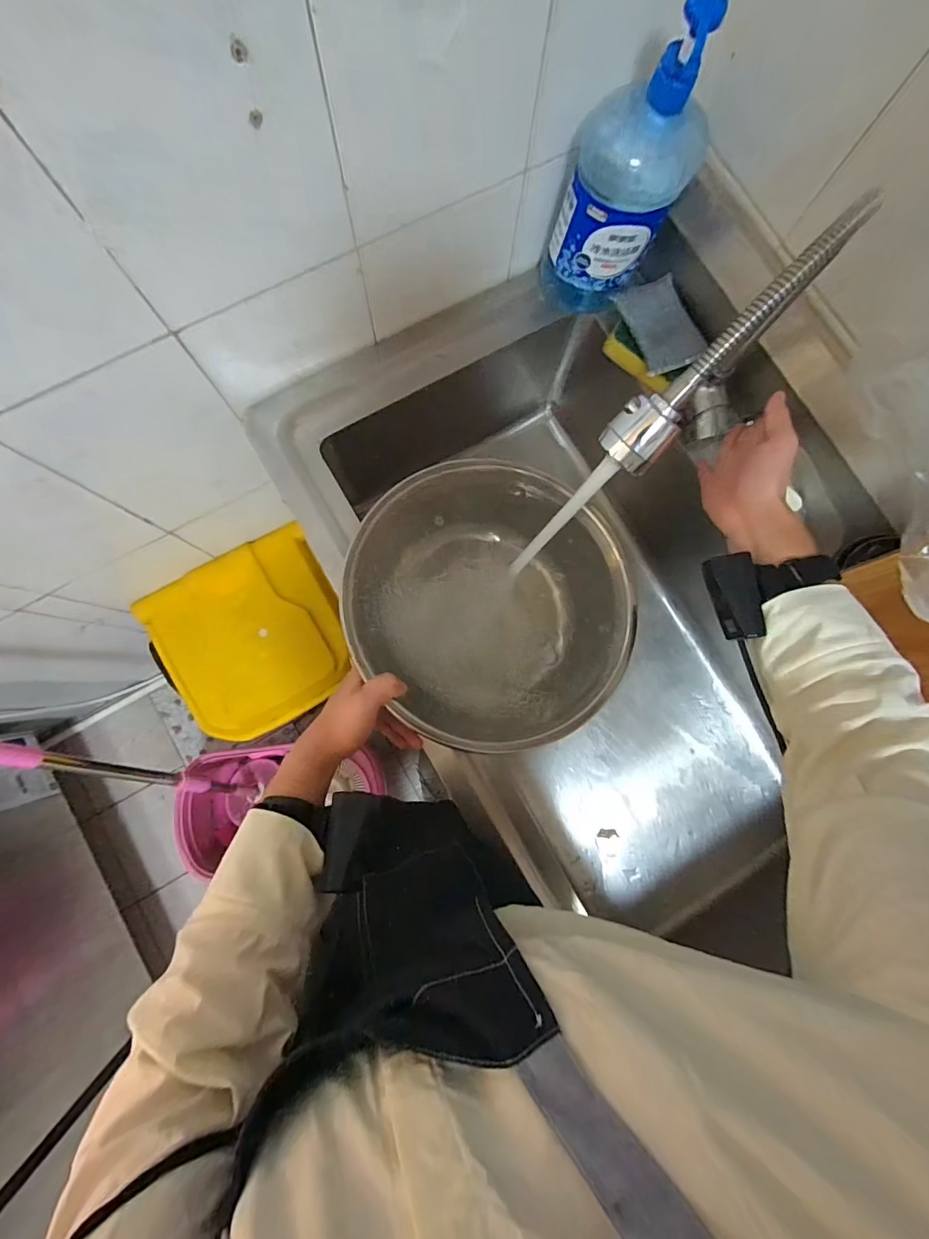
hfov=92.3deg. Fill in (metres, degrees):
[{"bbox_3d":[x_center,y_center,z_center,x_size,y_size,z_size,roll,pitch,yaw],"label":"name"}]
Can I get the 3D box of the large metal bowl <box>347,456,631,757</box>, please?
[{"bbox_3d":[0.025,-0.006,0.458,0.282,0.103,0.255,18,82,0],"label":"large metal bowl"}]

